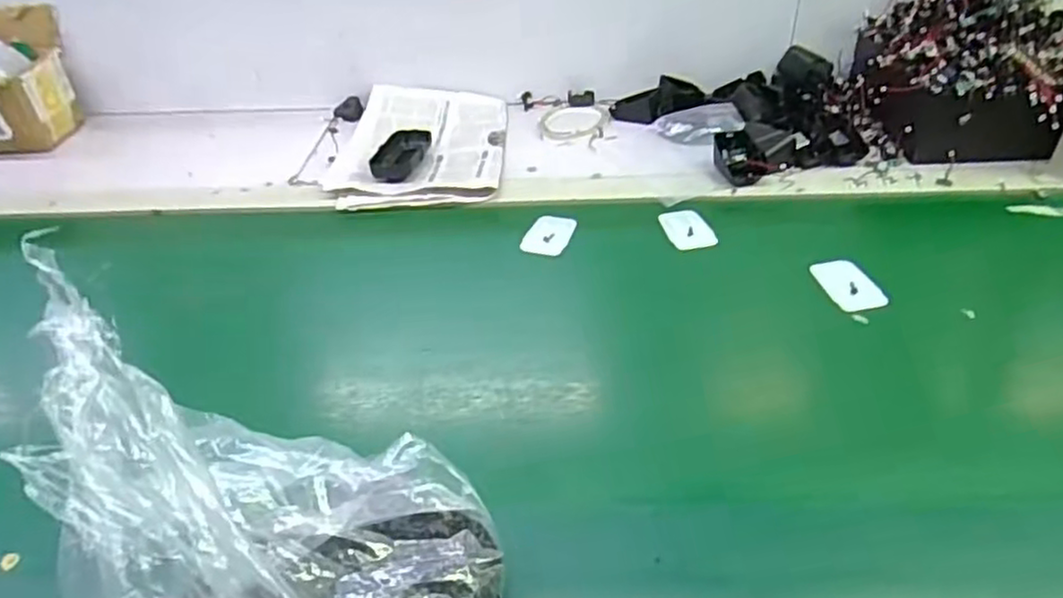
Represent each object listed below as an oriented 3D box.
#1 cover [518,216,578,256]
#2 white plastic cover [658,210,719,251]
[{"bbox_3d":[0.018,-0.066,0.726,0.045,0.009,0.060,12,41,19],"label":"cover"},{"bbox_3d":[0.160,-0.074,0.721,0.047,0.004,0.065,-8,38,-5],"label":"white plastic cover"}]

